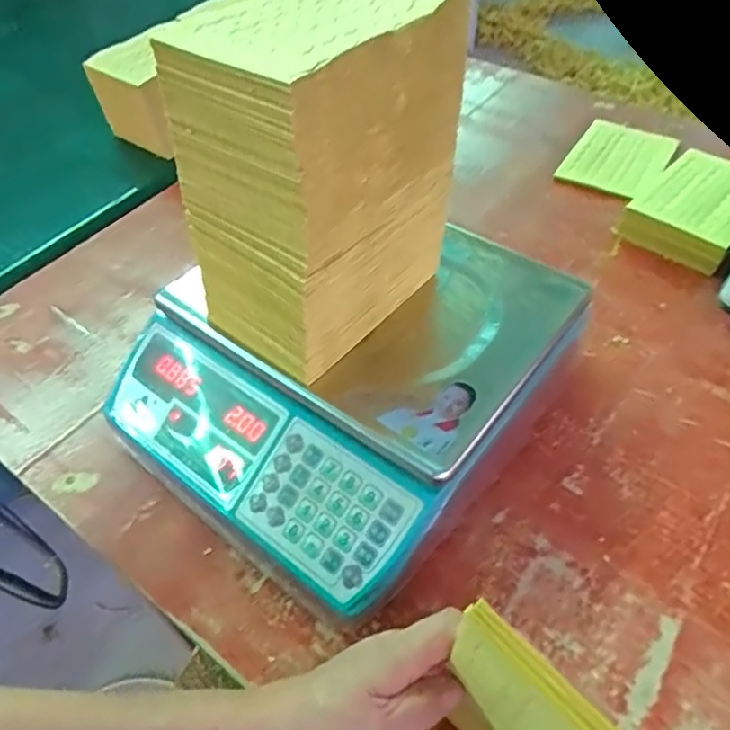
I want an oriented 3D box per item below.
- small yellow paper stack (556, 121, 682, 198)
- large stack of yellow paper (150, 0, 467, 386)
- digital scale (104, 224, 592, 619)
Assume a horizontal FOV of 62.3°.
[{"bbox_3d":[0.337,-0.276,0.805,0.115,0.014,0.161,25,55,23],"label":"small yellow paper stack"},{"bbox_3d":[-0.034,-0.132,0.431,0.118,0.201,0.175,33,60,27],"label":"large stack of yellow paper"},{"bbox_3d":[-0.022,0.006,0.517,0.312,0.109,0.304,31,58,25],"label":"digital scale"}]

